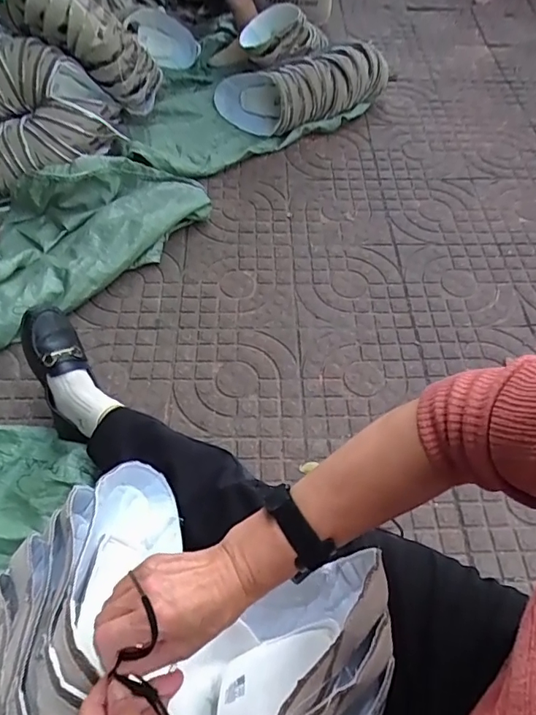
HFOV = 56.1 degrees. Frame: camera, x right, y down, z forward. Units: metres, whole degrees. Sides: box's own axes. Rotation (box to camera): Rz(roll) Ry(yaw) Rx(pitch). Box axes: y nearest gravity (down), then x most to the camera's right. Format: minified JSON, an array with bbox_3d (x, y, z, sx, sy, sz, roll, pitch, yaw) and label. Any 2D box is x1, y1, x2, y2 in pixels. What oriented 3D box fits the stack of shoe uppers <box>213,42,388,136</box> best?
[{"bbox_3d":[0.094,-0.692,1.311,0.469,0.174,0.111,-10,55,9],"label":"stack of shoe uppers"}]

